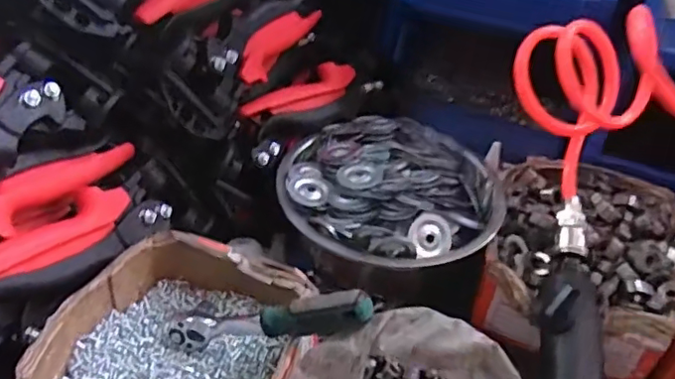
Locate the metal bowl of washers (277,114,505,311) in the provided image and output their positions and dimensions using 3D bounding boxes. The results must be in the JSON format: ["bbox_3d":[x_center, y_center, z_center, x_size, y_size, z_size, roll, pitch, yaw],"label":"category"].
[{"bbox_3d":[0.042,0.011,0.491,0.182,0.081,0.166,16,42,13],"label":"metal bowl of washers"}]

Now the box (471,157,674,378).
[{"bbox_3d":[0.194,0.053,0.462,0.143,0.070,0.182,15,42,12],"label":"box"}]

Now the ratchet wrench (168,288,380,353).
[{"bbox_3d":[-0.041,0.084,0.368,0.143,0.036,0.031,-14,32,29],"label":"ratchet wrench"}]

